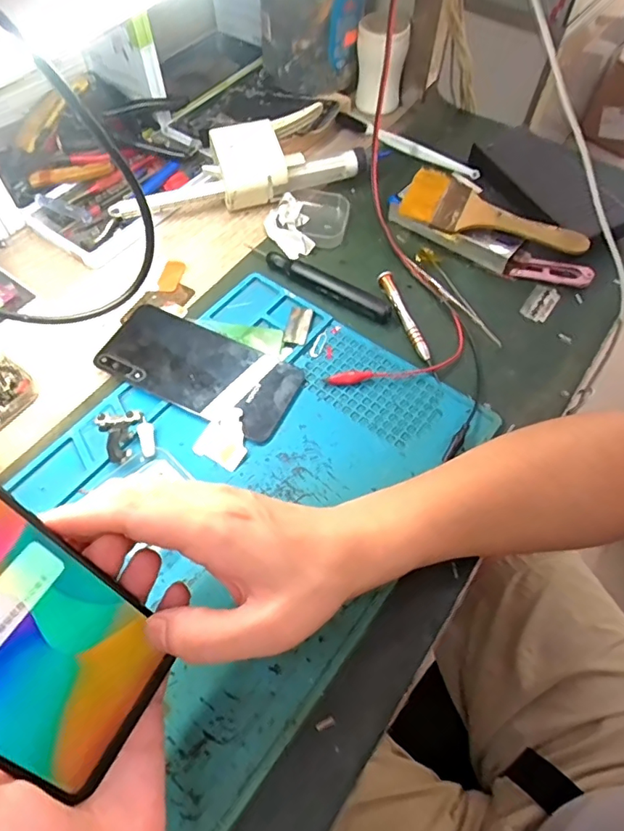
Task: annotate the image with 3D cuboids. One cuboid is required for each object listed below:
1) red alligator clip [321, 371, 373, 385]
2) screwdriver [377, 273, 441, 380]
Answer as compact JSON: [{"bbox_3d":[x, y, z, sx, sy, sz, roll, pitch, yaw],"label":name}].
[{"bbox_3d":[0.029,-0.029,0.408,0.039,0.008,0.010,-4,60,-5],"label":"red alligator clip"},{"bbox_3d":[0.082,-0.078,0.440,0.009,0.013,0.117,-16,61,-11],"label":"screwdriver"}]

